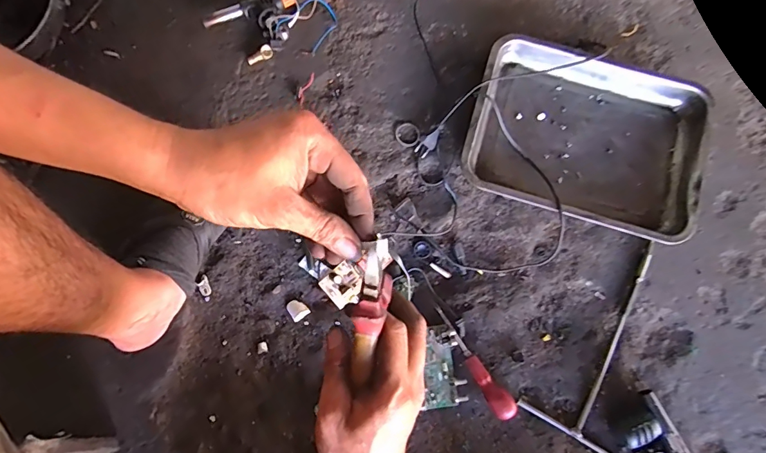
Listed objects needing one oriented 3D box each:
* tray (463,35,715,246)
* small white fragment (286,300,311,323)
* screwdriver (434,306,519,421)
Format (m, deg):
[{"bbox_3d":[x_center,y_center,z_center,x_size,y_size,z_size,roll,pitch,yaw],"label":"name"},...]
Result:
[{"bbox_3d":[0.315,-0.141,0.673,0.346,0.047,0.269,17,79,3],"label":"tray"},{"bbox_3d":[-0.128,0.125,0.644,0.027,0.008,0.030,-33,80,-7],"label":"small white fragment"},{"bbox_3d":[0.126,0.192,0.607,0.030,0.025,0.172,-34,80,-7],"label":"screwdriver"}]

